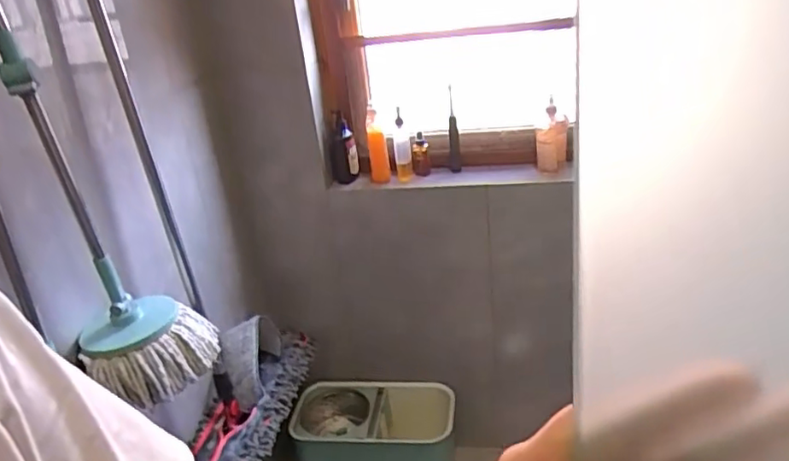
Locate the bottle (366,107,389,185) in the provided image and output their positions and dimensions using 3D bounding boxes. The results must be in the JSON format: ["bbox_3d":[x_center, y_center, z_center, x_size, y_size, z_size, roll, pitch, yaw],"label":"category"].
[{"bbox_3d":[-0.045,-0.219,1.577,0.053,0.191,0.058,-8,24,-2],"label":"bottle"}]

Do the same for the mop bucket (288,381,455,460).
[{"bbox_3d":[-0.050,0.620,1.764,0.459,0.243,0.246,-1,25,14],"label":"mop bucket"}]

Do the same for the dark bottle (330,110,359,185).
[{"bbox_3d":[-0.142,-0.217,1.630,0.078,0.170,0.066,-8,24,-2],"label":"dark bottle"}]

